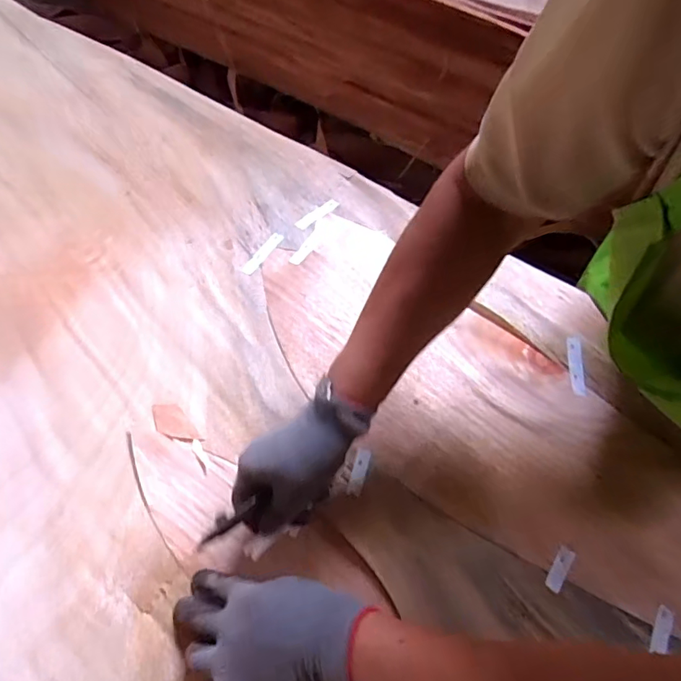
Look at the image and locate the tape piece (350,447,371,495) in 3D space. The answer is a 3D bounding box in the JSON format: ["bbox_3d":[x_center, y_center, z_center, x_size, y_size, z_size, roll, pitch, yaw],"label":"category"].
[{"bbox_3d":[0.018,0.126,0.469,0.014,0.004,0.044,14,67,9],"label":"tape piece"}]

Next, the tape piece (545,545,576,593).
[{"bbox_3d":[0.196,0.203,0.433,0.013,0.004,0.039,25,64,28],"label":"tape piece"}]

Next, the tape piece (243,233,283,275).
[{"bbox_3d":[-0.092,-0.104,0.573,0.015,0.004,0.064,32,71,16],"label":"tape piece"}]

